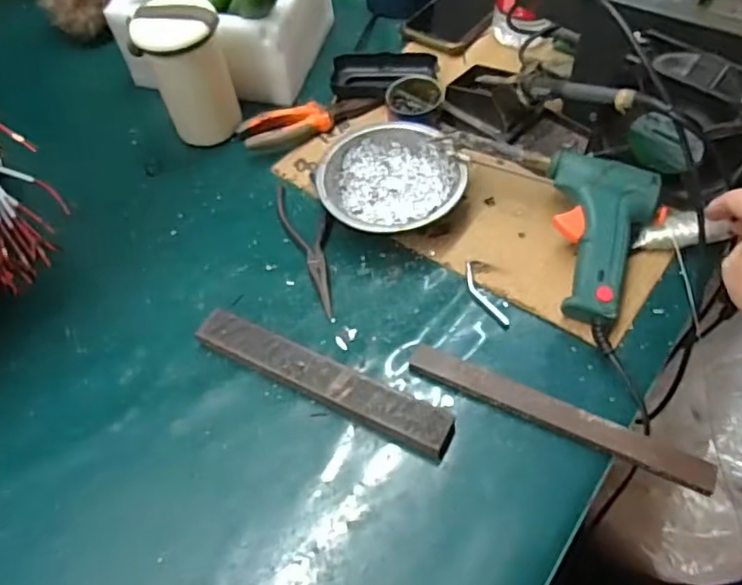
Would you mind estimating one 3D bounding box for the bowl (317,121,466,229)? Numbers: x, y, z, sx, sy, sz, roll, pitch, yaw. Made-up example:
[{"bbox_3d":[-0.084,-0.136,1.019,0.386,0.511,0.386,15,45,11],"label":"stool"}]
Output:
[{"bbox_3d":[0.017,-0.098,0.548,0.123,0.043,0.113,-1,55,2],"label":"bowl"}]

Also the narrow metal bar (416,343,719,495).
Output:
[{"bbox_3d":[0.128,0.085,0.431,0.212,0.014,0.023,22,59,17],"label":"narrow metal bar"}]

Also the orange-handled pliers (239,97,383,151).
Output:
[{"bbox_3d":[-0.061,-0.180,0.623,0.148,0.012,0.040,-17,56,-8],"label":"orange-handled pliers"}]

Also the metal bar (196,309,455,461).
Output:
[{"bbox_3d":[-0.038,0.066,0.457,0.208,0.019,0.030,23,59,18],"label":"metal bar"}]

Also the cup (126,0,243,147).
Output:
[{"bbox_3d":[-0.176,-0.208,0.591,0.083,0.127,0.064,-12,55,-6],"label":"cup"}]

